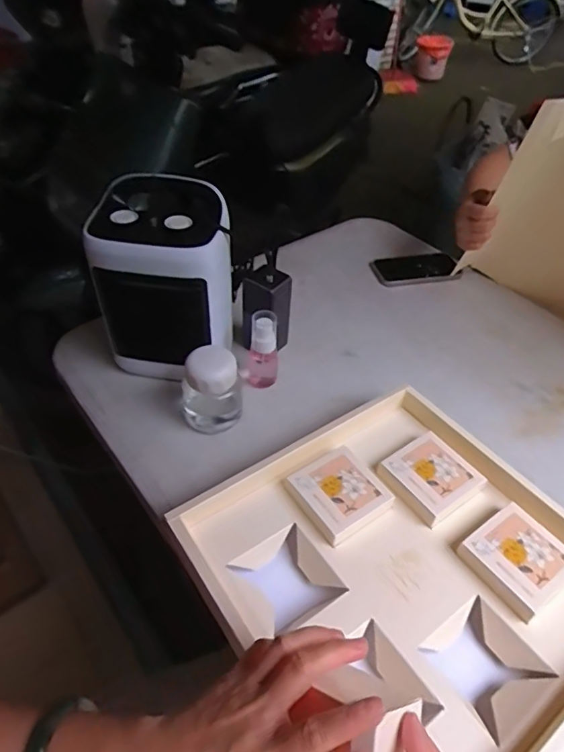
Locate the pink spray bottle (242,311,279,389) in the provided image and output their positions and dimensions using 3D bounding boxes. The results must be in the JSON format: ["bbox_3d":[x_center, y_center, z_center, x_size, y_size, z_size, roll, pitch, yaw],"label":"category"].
[{"bbox_3d":[-0.029,-0.040,0.688,0.048,0.123,0.043,-1,44,-4],"label":"pink spray bottle"}]

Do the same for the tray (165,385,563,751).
[{"bbox_3d":[0.134,0.190,0.503,0.352,0.064,0.349,-27,51,-27],"label":"tray"}]

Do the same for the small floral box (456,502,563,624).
[{"bbox_3d":[0.236,0.182,0.496,0.089,0.023,0.084,-25,51,-26],"label":"small floral box"}]

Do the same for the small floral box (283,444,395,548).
[{"bbox_3d":[0.062,0.125,0.541,0.086,0.023,0.086,-24,50,-25],"label":"small floral box"}]

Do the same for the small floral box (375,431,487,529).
[{"bbox_3d":[0.166,0.112,0.560,0.089,0.021,0.087,-27,51,-27],"label":"small floral box"}]

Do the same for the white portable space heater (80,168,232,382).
[{"bbox_3d":[-0.149,-0.113,0.665,0.158,0.247,0.120,6,44,3],"label":"white portable space heater"}]

